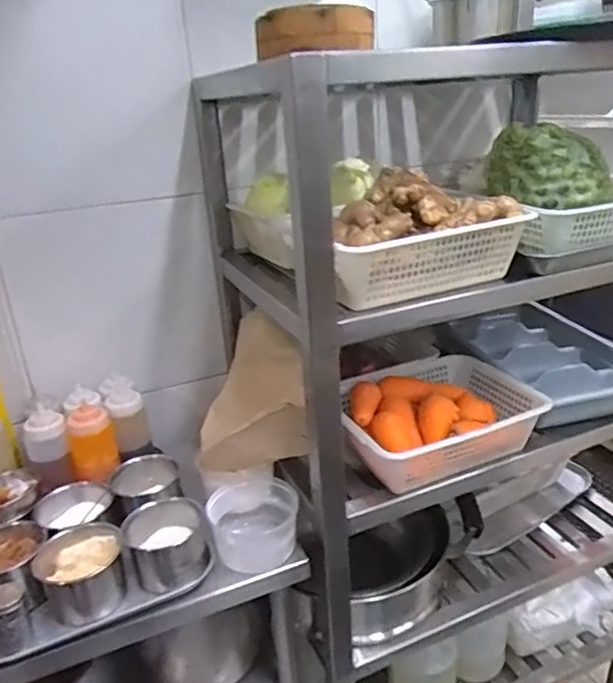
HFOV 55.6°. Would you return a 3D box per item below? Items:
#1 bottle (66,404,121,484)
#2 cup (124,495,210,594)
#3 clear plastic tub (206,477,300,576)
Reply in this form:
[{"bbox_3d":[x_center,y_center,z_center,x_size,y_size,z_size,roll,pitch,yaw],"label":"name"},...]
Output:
[{"bbox_3d":[-0.368,0.174,1.003,0.070,0.119,0.063,-12,24,-17],"label":"bottle"},{"bbox_3d":[-0.217,0.306,0.905,0.113,0.079,0.118,-4,23,2],"label":"cup"},{"bbox_3d":[-0.082,0.292,0.937,0.133,0.076,0.146,-4,23,2],"label":"clear plastic tub"}]

